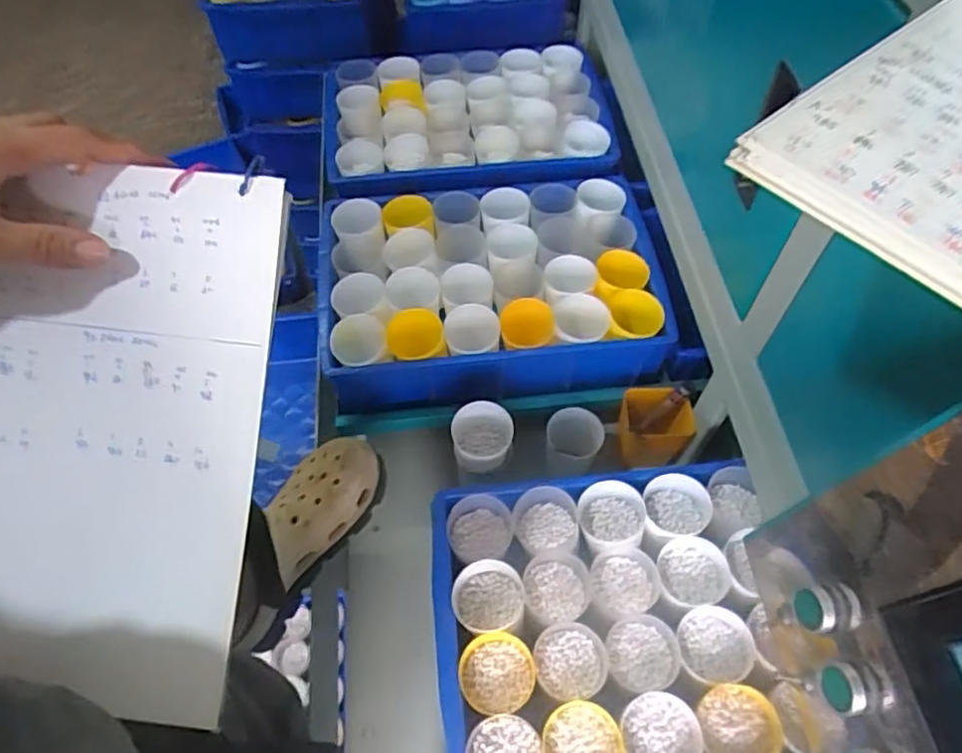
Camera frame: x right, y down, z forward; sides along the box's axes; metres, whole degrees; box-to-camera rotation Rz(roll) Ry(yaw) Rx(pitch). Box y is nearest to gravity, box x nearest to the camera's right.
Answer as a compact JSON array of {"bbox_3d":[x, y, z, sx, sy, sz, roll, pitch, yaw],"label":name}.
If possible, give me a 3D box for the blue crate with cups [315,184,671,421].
[{"bbox_3d":[0.008,-0.114,0.811,0.411,0.099,0.294,-7,58,-4],"label":"blue crate with cups"}]

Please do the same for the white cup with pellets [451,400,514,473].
[{"bbox_3d":[0.003,0.070,0.705,0.065,0.060,0.061,0,58,0],"label":"white cup with pellets"}]

